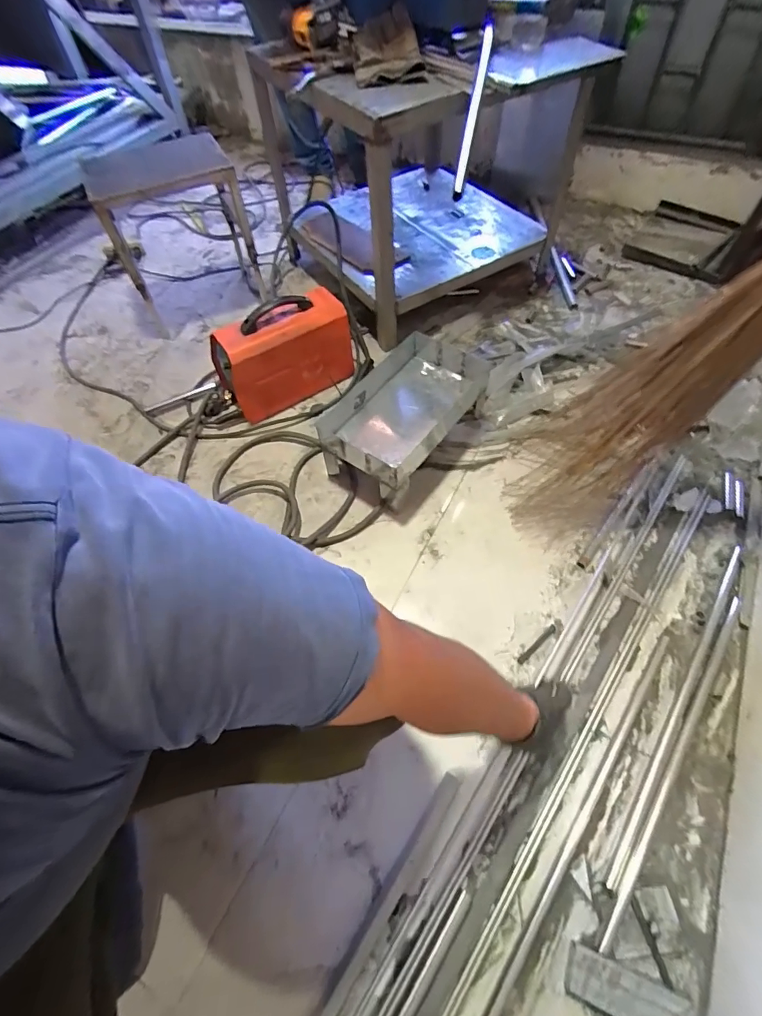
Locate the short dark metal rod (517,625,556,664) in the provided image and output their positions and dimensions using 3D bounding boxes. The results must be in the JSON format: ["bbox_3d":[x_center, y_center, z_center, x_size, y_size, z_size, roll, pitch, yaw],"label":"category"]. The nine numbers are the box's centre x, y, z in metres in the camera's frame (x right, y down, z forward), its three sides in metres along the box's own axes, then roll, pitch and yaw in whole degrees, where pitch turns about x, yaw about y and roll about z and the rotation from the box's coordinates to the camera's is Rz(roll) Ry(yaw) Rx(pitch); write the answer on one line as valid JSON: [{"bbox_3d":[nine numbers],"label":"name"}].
[{"bbox_3d":[0.292,0.256,0.866,0.099,0.005,0.013,-37,62,-18],"label":"short dark metal rod"}]

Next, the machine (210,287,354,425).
[{"bbox_3d":[-0.247,-0.391,1.173,0.319,0.225,0.145,-31,61,-14],"label":"machine"}]

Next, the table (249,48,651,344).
[{"bbox_3d":[0.082,-0.938,1.318,0.629,0.558,0.627,-28,60,-13],"label":"table"}]

